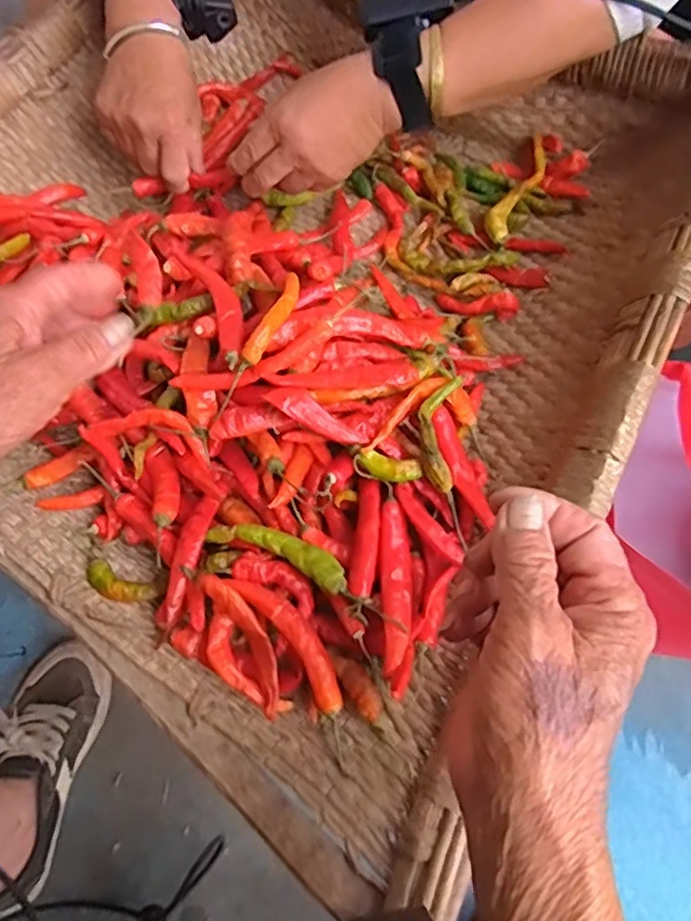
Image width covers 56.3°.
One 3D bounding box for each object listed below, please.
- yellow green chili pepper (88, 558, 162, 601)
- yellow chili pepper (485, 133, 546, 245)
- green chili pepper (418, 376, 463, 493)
[{"bbox_3d":[-0.139,0.076,0.400,0.045,0.009,0.019,15,62,7],"label":"yellow green chili pepper"},{"bbox_3d":[0.154,-0.240,0.564,0.023,0.012,0.127,26,64,13],"label":"yellow chili pepper"},{"bbox_3d":[0.059,-0.018,0.411,0.024,0.011,0.073,6,74,3],"label":"green chili pepper"}]

